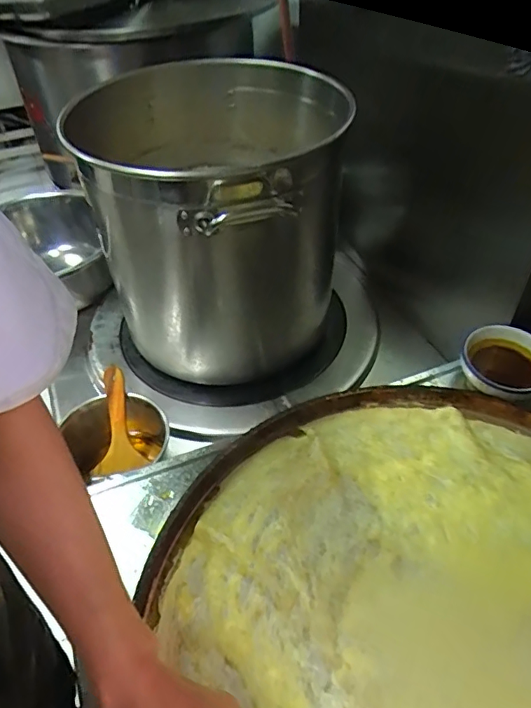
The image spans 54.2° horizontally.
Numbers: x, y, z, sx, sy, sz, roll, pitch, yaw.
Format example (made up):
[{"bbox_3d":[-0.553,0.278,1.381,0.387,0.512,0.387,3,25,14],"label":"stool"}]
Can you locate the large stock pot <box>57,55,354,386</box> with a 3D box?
[{"bbox_3d":[-0.076,-0.209,0.845,0.362,0.373,0.377,-1,45,1],"label":"large stock pot"}]

